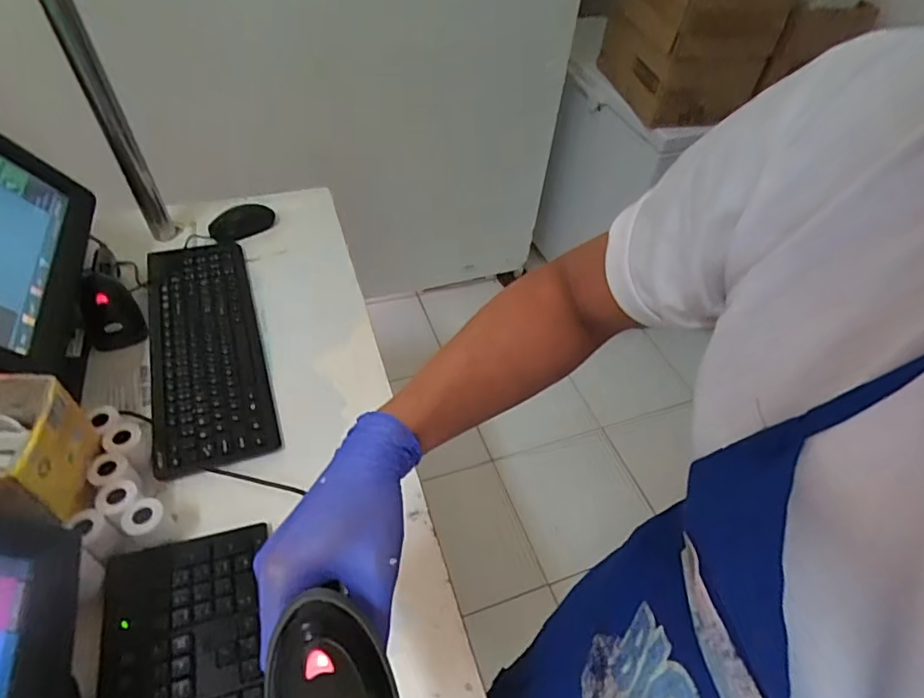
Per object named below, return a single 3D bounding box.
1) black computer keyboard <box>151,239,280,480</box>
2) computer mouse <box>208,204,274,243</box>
[{"bbox_3d":[-0.349,-0.011,0.731,0.135,0.033,0.381,-14,52,-17],"label":"black computer keyboard"},{"bbox_3d":[-0.375,-0.216,0.916,0.108,0.034,0.065,-31,58,-28],"label":"computer mouse"}]

